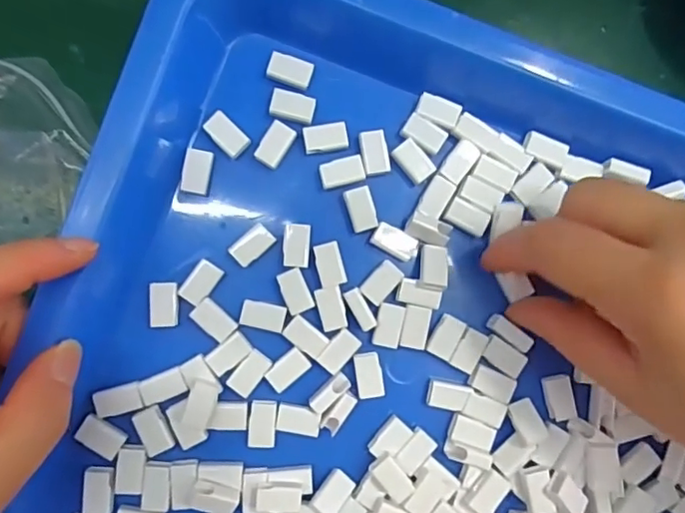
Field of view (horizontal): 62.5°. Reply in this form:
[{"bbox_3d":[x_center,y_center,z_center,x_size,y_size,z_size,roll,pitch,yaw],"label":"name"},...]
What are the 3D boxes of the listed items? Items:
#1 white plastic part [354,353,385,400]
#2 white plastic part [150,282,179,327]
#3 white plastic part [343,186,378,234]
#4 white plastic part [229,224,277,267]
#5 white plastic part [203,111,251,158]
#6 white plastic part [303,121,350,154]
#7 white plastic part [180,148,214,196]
[{"bbox_3d":[0.011,0.048,0.228,0.011,0.004,0.018,-7,91,-4],"label":"white plastic part"},{"bbox_3d":[-0.071,0.019,0.225,0.011,0.005,0.018,3,90,-4],"label":"white plastic part"},{"bbox_3d":[0.008,-0.019,0.230,0.011,0.004,0.018,-17,92,-4],"label":"white plastic part"},{"bbox_3d":[-0.036,-0.005,0.225,0.017,0.004,0.010,-42,93,-3],"label":"white plastic part"},{"bbox_3d":[-0.046,-0.049,0.225,0.018,0.004,0.011,44,87,-3],"label":"white plastic part"},{"bbox_3d":[-0.006,-0.048,0.227,0.018,0.004,0.011,-11,91,-4],"label":"white plastic part"},{"bbox_3d":[-0.058,-0.034,0.225,0.011,0.004,0.018,10,90,-4],"label":"white plastic part"}]

